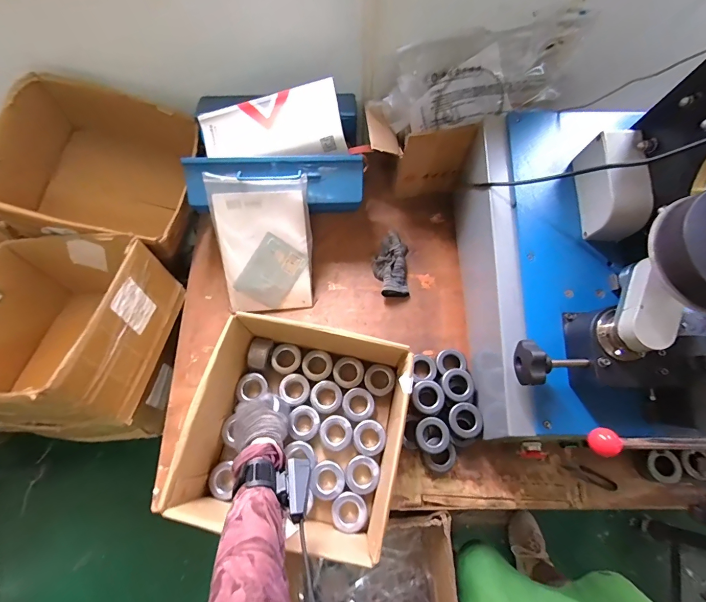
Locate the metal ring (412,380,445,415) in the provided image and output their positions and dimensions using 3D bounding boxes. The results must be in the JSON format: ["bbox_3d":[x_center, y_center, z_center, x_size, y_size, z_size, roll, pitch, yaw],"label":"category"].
[{"bbox_3d":[0.142,0.180,0.672,0.059,0.017,0.062,0,70,0],"label":"metal ring"}]

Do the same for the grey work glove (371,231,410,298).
[{"bbox_3d":[0.086,-0.083,0.809,0.079,0.041,0.147,2,70,1],"label":"grey work glove"}]

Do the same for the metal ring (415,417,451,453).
[{"bbox_3d":[0.144,0.244,0.654,0.057,0.045,0.059,1,70,0],"label":"metal ring"}]

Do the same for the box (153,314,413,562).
[{"bbox_3d":[-0.090,0.209,0.623,0.302,0.168,0.323,13,70,5],"label":"box"}]

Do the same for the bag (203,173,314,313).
[{"bbox_3d":[-0.181,-0.111,0.736,0.190,0.034,0.284,-5,111,-5],"label":"bag"}]

